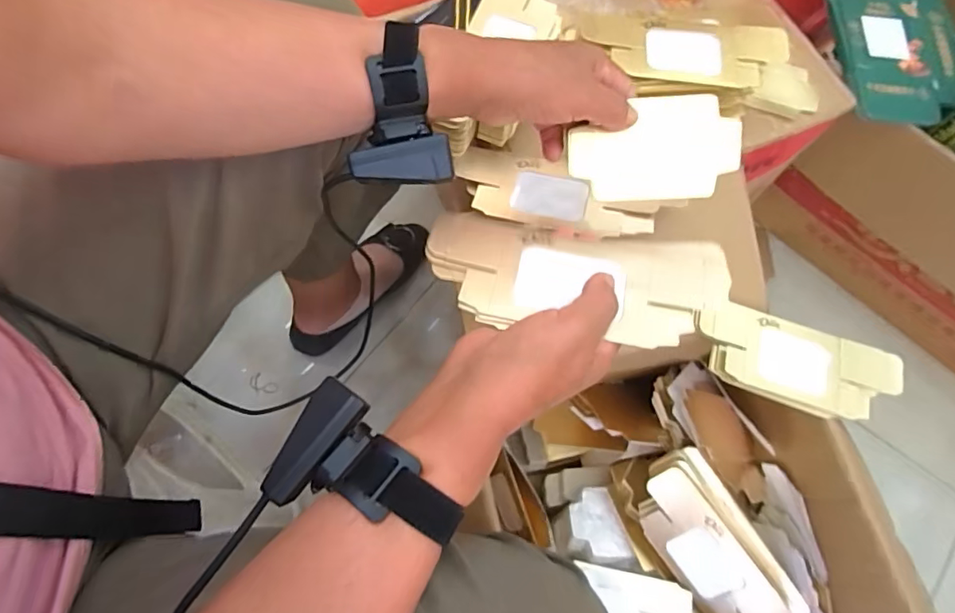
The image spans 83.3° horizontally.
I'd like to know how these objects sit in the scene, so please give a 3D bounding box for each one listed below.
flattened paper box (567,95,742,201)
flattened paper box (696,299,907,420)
[{"bbox_3d":[0.140,-0.124,0.426,0.132,0.008,0.077,-1,98,5],"label":"flattened paper box"},{"bbox_3d":[0.315,0.057,0.528,0.210,0.012,0.083,15,73,-3],"label":"flattened paper box"}]

